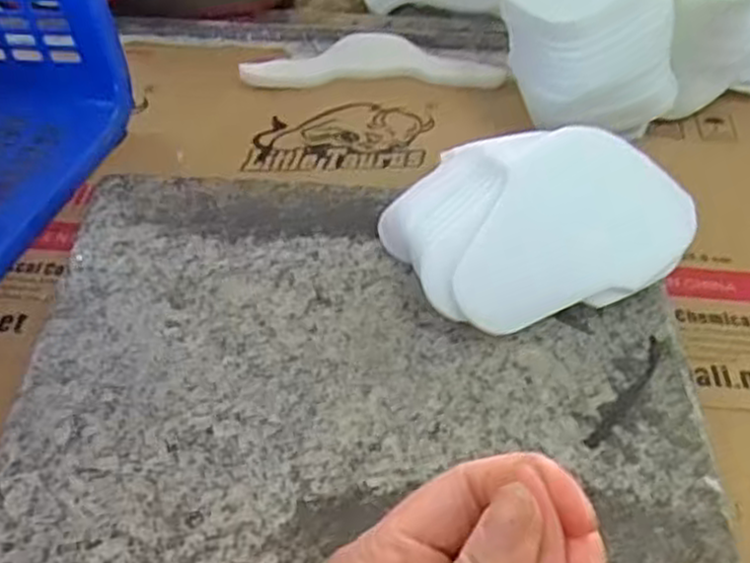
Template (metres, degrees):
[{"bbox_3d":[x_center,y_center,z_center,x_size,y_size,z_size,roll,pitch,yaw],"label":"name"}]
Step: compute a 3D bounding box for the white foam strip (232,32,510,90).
[{"bbox_3d":[-0.001,-0.197,0.713,0.226,0.016,0.061,1,50,-1],"label":"white foam strip"}]

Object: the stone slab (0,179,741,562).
[{"bbox_3d":[-0.008,0.052,0.491,0.390,0.030,0.288,3,50,0],"label":"stone slab"}]

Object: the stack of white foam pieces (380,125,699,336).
[{"bbox_3d":[0.103,-0.046,0.527,0.178,0.057,0.151,-14,52,-14],"label":"stack of white foam pieces"}]

